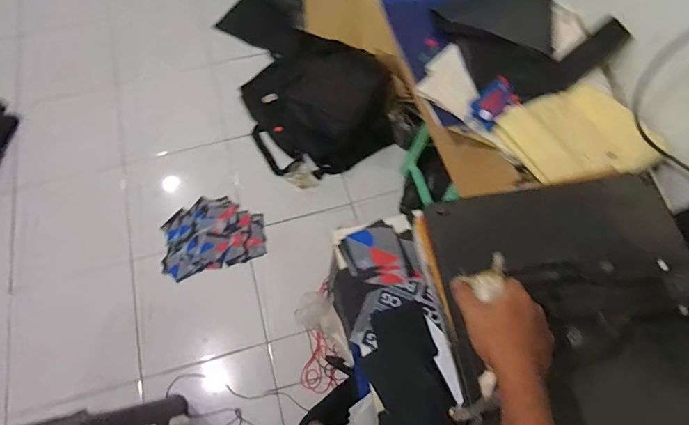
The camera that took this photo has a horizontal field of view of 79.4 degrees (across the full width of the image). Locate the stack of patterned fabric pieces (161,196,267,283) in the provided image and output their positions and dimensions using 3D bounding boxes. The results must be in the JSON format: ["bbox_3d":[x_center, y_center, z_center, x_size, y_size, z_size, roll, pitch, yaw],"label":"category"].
[{"bbox_3d":[-0.472,0.073,1.488,0.351,0.023,0.266,-16,68,-6],"label":"stack of patterned fabric pieces"}]

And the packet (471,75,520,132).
[{"bbox_3d":[0.330,-0.246,0.901,0.068,0.056,0.128,42,74,16],"label":"packet"}]

